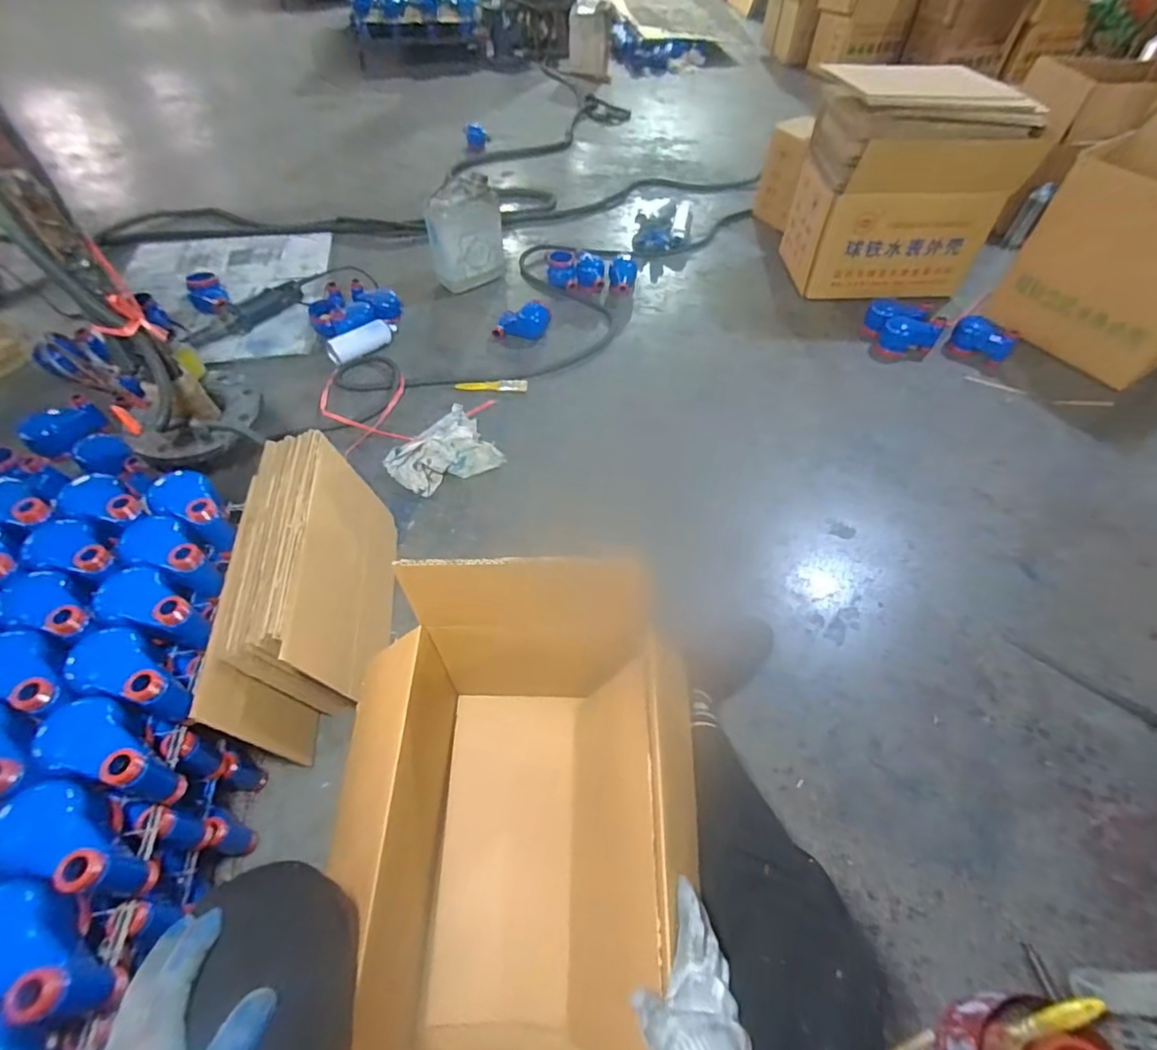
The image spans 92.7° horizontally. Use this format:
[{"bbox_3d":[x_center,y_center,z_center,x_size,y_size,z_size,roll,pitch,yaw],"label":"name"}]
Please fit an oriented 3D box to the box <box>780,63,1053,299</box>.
[{"bbox_3d":[0.861,-0.906,1.497,0.454,0.486,0.295,-3,52,-5],"label":"box"}]

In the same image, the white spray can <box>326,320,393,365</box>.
[{"bbox_3d":[-0.550,-0.462,1.395,0.169,0.055,0.072,-32,60,-24],"label":"white spray can"}]

